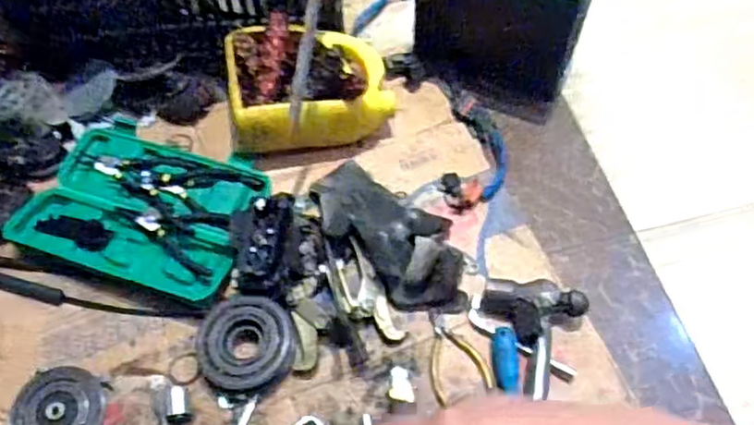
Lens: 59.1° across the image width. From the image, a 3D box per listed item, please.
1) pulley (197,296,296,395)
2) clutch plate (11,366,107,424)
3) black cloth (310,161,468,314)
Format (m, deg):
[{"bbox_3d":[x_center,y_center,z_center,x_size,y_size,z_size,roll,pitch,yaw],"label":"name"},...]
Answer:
[{"bbox_3d":[-0.153,0.154,0.783,0.108,0.040,0.114,-1,61,1],"label":"pulley"},{"bbox_3d":[-0.368,0.229,0.765,0.105,0.013,0.100,-1,61,1],"label":"clutch plate"},{"bbox_3d":[0.016,0.024,0.839,0.252,0.056,0.127,36,68,20],"label":"black cloth"}]

